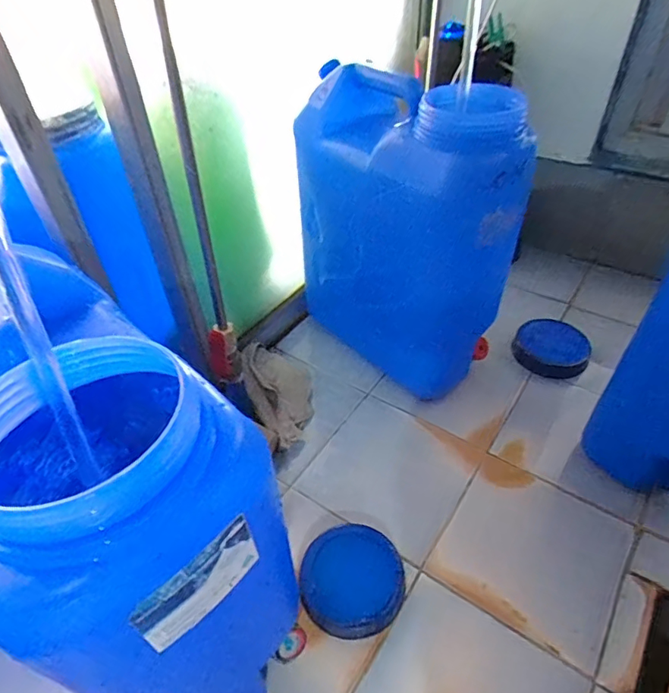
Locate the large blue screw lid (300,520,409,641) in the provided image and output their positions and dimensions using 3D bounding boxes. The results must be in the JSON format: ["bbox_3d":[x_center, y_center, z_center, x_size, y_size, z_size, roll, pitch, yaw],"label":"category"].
[{"bbox_3d":[0.021,0.272,0.584,0.117,0.033,0.116,-1,43,1],"label":"large blue screw lid"}]

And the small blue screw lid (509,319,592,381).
[{"bbox_3d":[0.369,0.000,0.852,0.117,0.029,0.123,-1,43,1],"label":"small blue screw lid"}]

